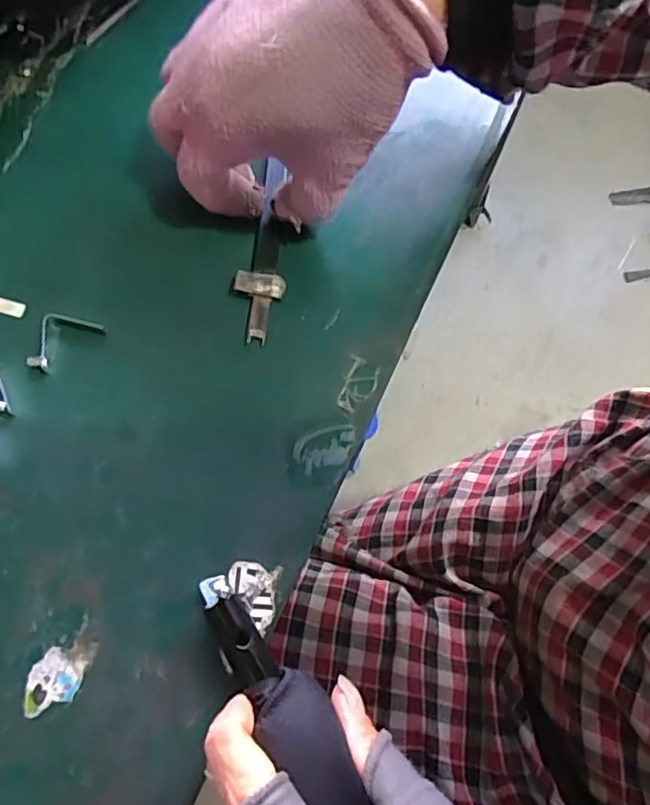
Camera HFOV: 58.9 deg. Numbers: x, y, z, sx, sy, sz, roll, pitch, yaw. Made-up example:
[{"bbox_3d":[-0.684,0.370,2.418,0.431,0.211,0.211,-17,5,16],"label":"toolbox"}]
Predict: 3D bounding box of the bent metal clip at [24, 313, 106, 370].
[{"bbox_3d":[-0.127,-0.029,0.281,0.028,0.006,0.029,14,71,3],"label":"bent metal clip"}]

